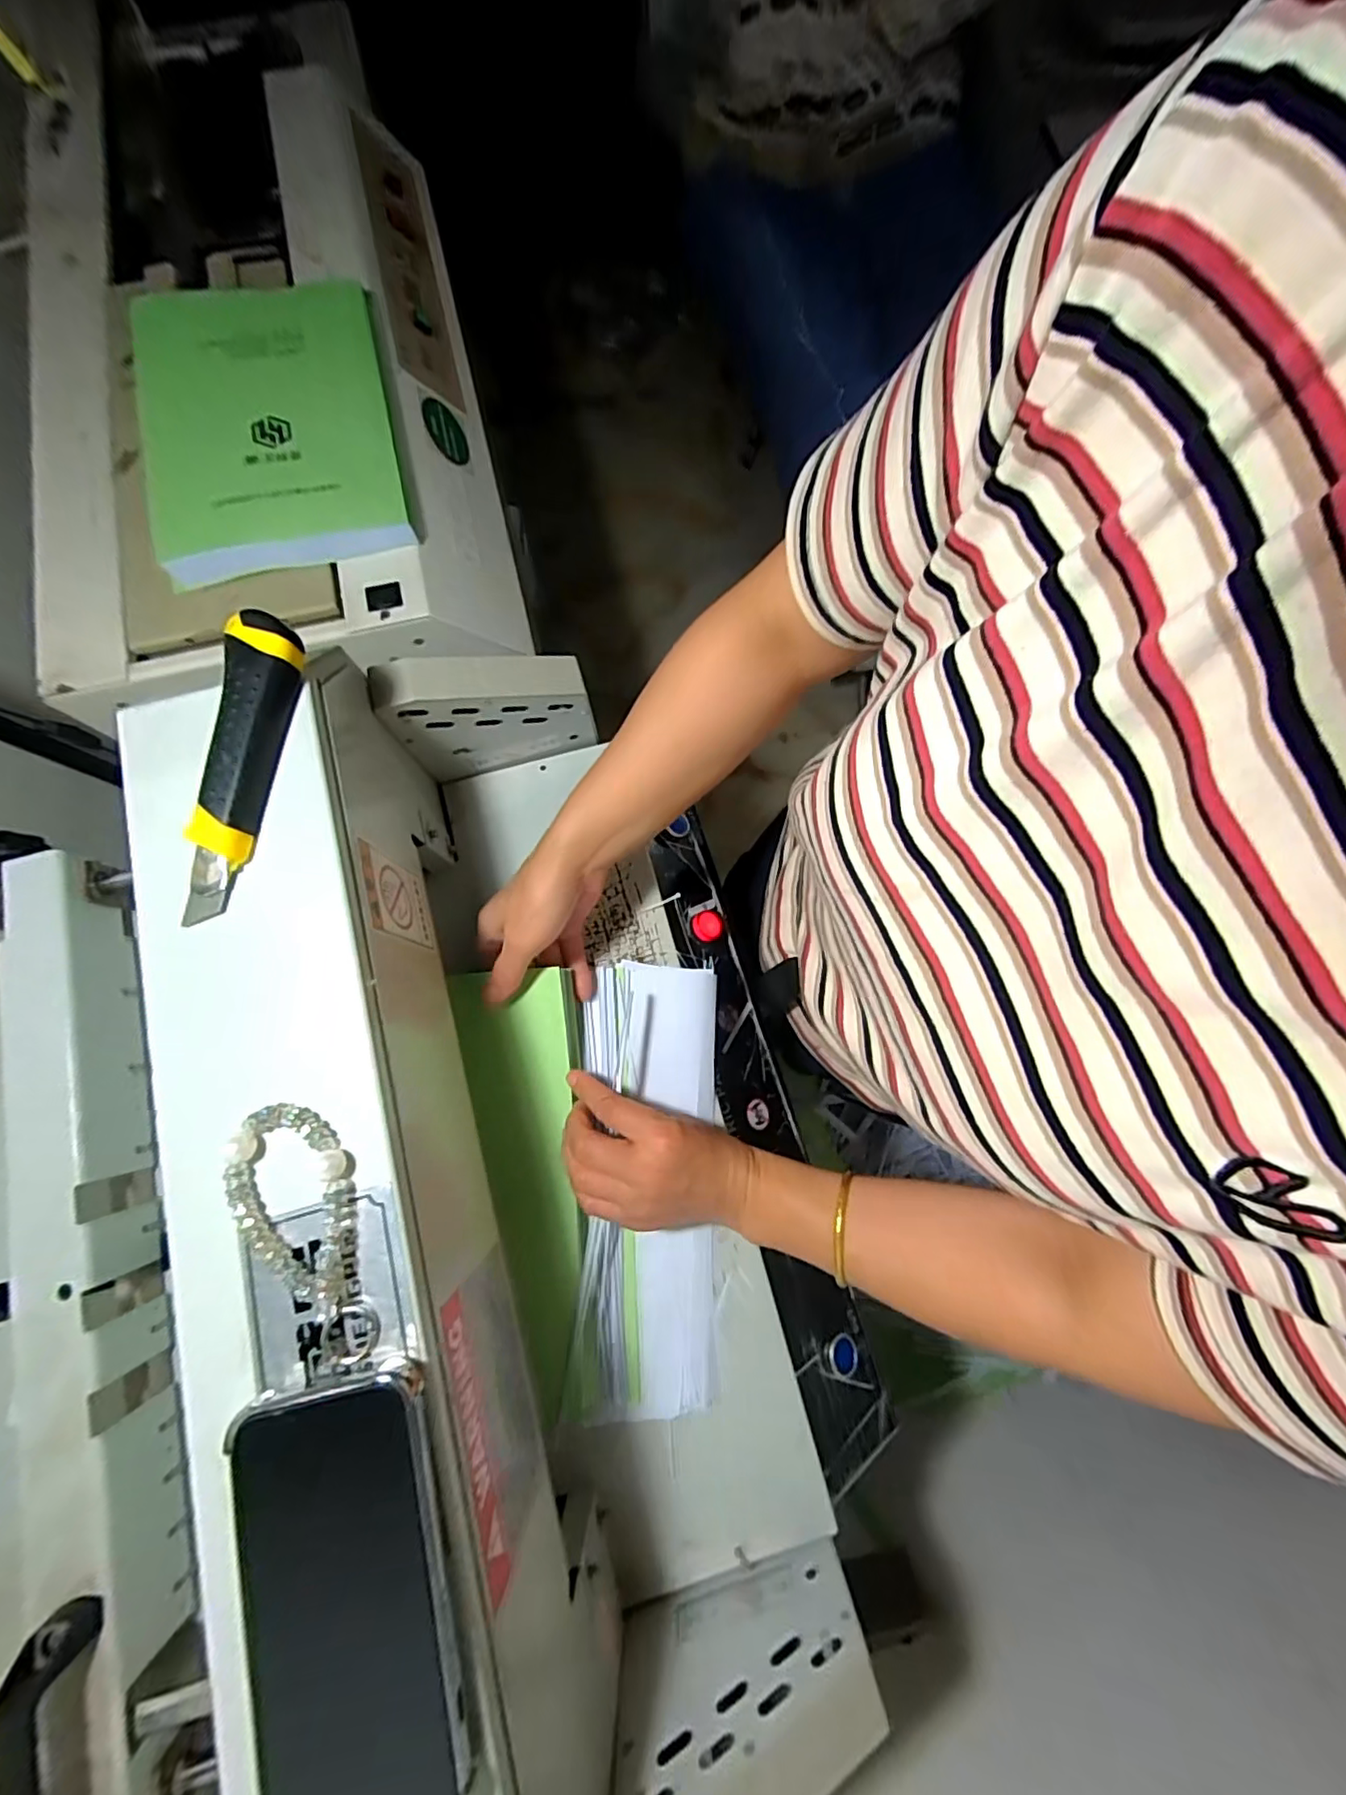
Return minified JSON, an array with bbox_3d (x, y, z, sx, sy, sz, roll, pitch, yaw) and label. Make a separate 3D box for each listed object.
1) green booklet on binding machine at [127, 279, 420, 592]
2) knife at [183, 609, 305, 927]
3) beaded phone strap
[{"bbox_3d":[-0.369,-0.446,0.538,0.210,0.035,0.312,-13,83,-9],"label":"green booklet on binding machine"},{"bbox_3d":[-0.221,-0.070,0.302,0.033,0.016,0.159,4,77,1],"label":"knife"},{"bbox_3d":[-0.156,0.142,0.260,0.048,0.014,0.109,-38,80,-8],"label":"beaded phone strap"}]

